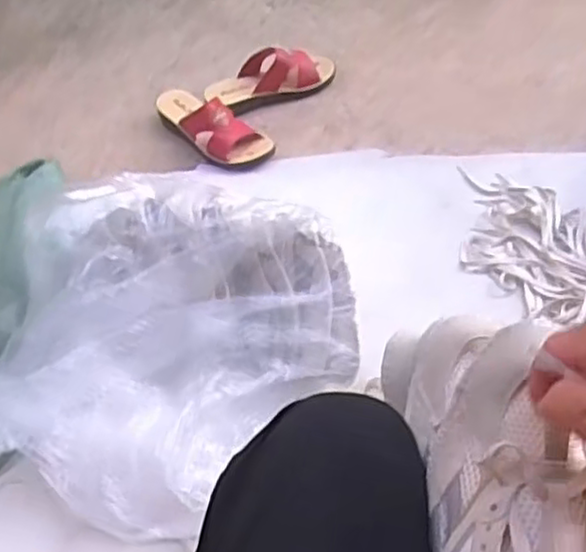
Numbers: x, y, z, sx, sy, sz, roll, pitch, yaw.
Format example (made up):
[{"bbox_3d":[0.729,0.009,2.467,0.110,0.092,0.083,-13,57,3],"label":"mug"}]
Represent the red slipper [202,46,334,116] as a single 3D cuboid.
[{"bbox_3d":[-0.038,-0.339,1.224,0.230,0.071,0.082,-17,52,-10],"label":"red slipper"}]

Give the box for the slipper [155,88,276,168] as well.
[{"bbox_3d":[-0.140,-0.252,1.169,0.229,0.070,0.086,34,60,27],"label":"slipper"}]

